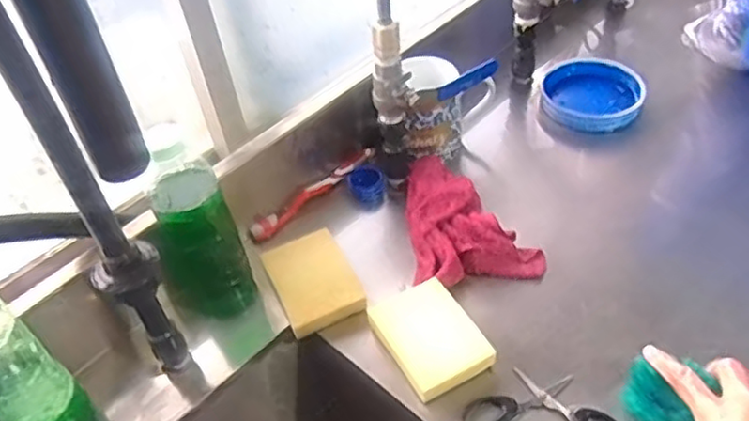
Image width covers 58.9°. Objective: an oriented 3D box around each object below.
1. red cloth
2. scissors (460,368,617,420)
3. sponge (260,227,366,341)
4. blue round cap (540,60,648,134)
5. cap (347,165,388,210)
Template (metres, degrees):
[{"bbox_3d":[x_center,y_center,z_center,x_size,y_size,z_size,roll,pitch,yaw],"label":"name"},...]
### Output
[{"bbox_3d":[0.099,0.000,0.697,0.126,0.047,0.158,-7,45,1],"label":"red cloth"},{"bbox_3d":[0.146,0.169,0.564,0.136,0.011,0.070,5,46,12],"label":"scissors"},{"bbox_3d":[-0.061,0.070,0.664,0.076,0.027,0.096,-22,47,-14],"label":"sponge"},{"bbox_3d":[0.275,-0.143,0.841,0.120,0.040,0.120,3,46,11],"label":"blue round cap"},{"bbox_3d":[-0.007,-0.027,0.767,0.044,0.036,0.040,-4,45,4],"label":"cap"}]

